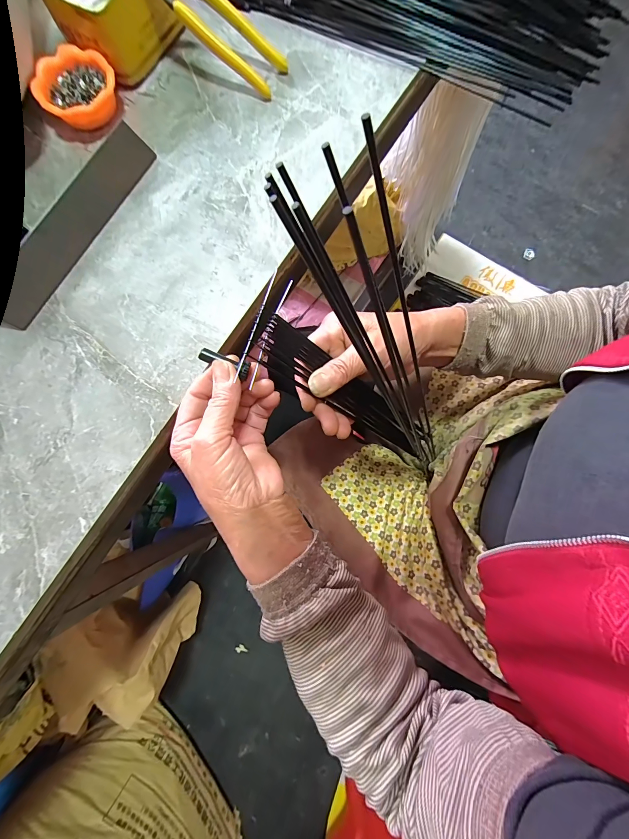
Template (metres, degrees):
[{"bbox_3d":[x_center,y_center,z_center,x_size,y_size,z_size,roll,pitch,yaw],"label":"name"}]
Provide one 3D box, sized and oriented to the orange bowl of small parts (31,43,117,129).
[{"bbox_3d":[-0.236,-0.328,0.330,0.074,0.027,0.071,0,78,1],"label":"orange bowl of small parts"}]

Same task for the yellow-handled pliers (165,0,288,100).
[{"bbox_3d":[-0.108,-0.395,0.317,0.169,0.018,0.045,32,80,-17],"label":"yellow-handled pliers"}]

